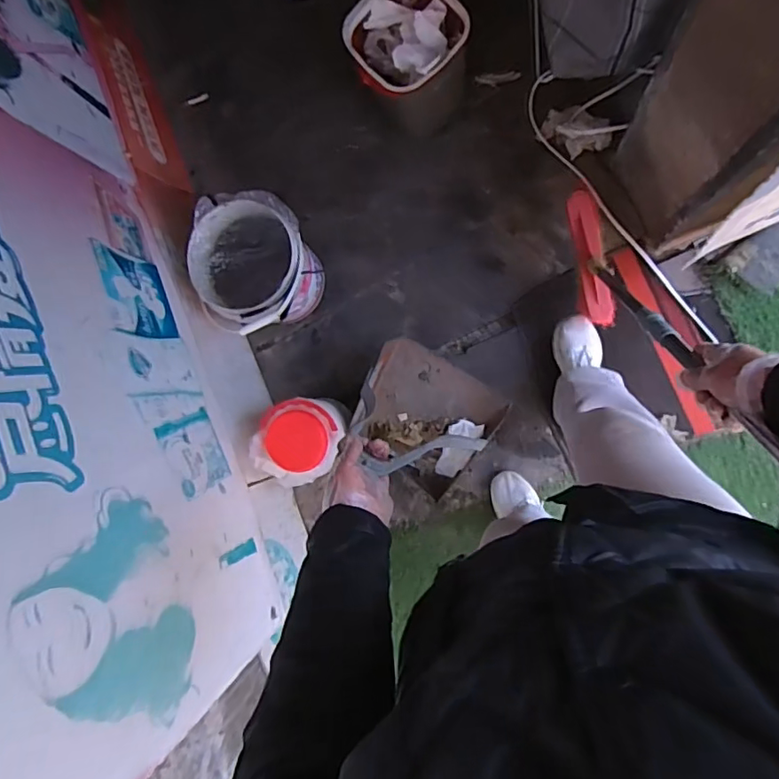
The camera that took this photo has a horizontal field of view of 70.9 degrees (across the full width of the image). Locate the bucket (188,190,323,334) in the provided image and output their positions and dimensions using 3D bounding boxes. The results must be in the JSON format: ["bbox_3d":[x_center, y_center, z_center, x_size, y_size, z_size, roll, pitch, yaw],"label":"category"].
[{"bbox_3d":[-0.311,-0.282,1.306,0.255,0.227,0.305,15,90,8],"label":"bucket"}]

